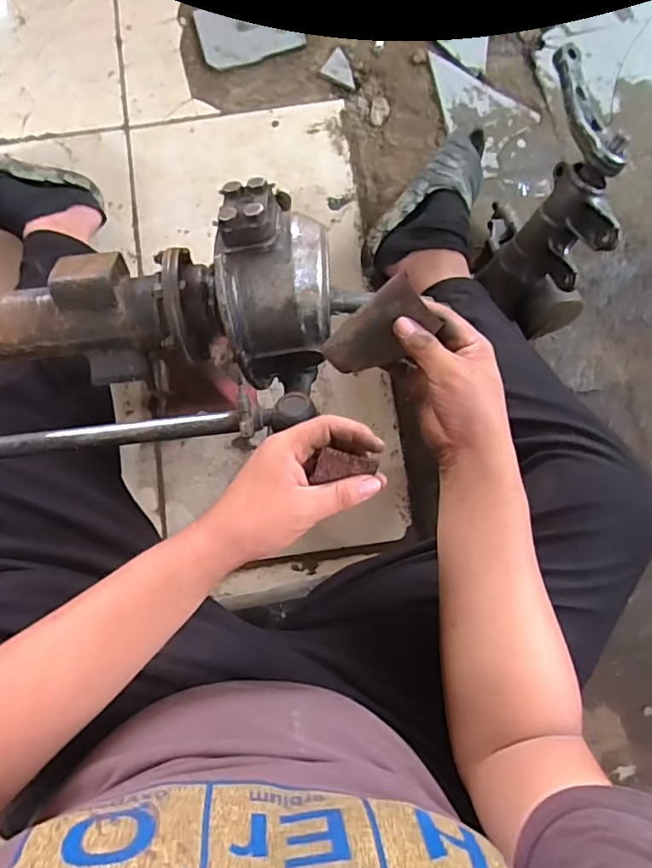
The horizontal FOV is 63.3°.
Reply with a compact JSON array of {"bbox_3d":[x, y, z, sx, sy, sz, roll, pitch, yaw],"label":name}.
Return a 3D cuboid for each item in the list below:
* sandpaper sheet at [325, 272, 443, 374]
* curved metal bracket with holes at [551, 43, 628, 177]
[{"bbox_3d":[0.045,-0.085,0.456,0.051,0.008,0.100,42,124,-10],"label":"sandpaper sheet"},{"bbox_3d":[0.311,-0.387,0.633,0.033,0.029,0.170,-18,81,-2],"label":"curved metal bracket with holes"}]

